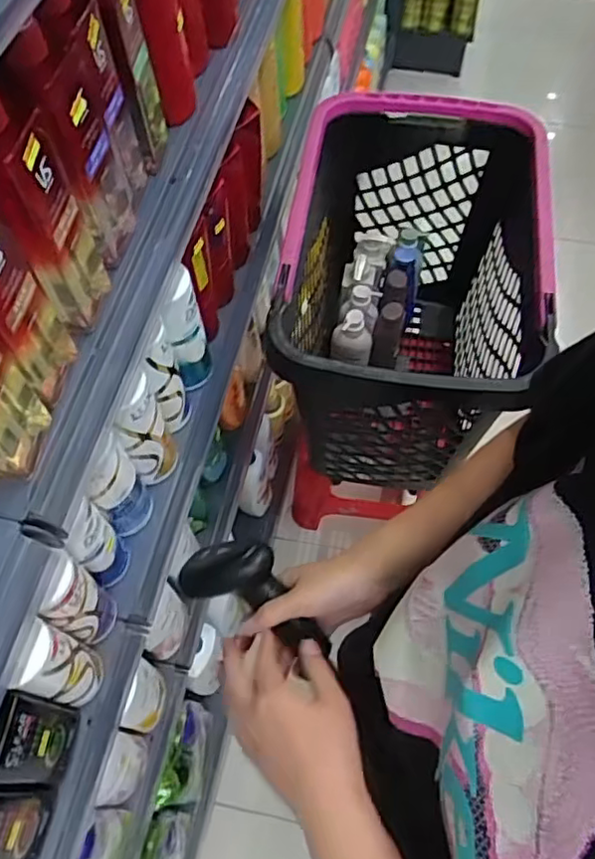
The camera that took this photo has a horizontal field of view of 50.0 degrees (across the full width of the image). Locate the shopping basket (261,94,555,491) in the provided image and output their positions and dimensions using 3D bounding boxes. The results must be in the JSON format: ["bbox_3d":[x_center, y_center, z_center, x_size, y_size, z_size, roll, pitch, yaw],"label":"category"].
[{"bbox_3d":[0.179,-0.195,1.115,0.401,0.449,0.563,5,61,2],"label":"shopping basket"}]

